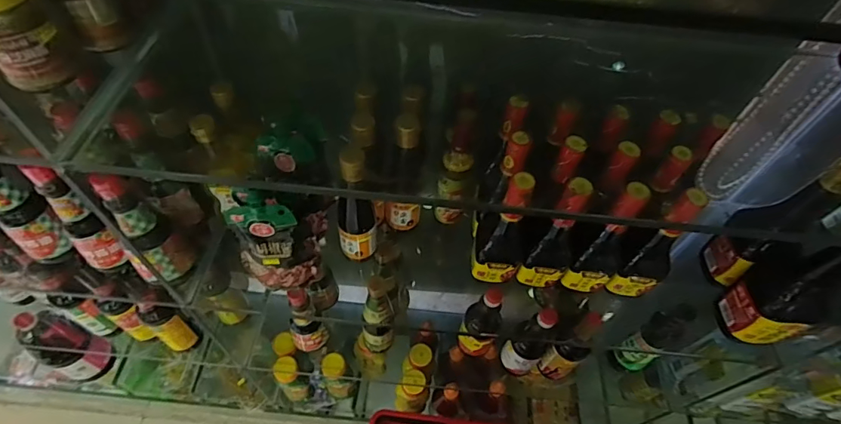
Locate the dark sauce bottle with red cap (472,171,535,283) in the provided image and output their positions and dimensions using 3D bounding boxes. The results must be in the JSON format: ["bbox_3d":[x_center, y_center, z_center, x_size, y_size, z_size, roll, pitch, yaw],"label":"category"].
[{"bbox_3d":[0.116,0.023,0.628,0.073,0.200,0.059,20,55,9],"label":"dark sauce bottle with red cap"}]

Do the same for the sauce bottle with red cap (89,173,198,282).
[{"bbox_3d":[-0.359,0.027,0.596,0.065,0.204,0.059,-31,62,-24],"label":"sauce bottle with red cap"}]

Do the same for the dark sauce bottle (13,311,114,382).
[{"bbox_3d":[-0.842,0.331,1.094,0.111,0.264,0.101,2,54,-3],"label":"dark sauce bottle"}]

